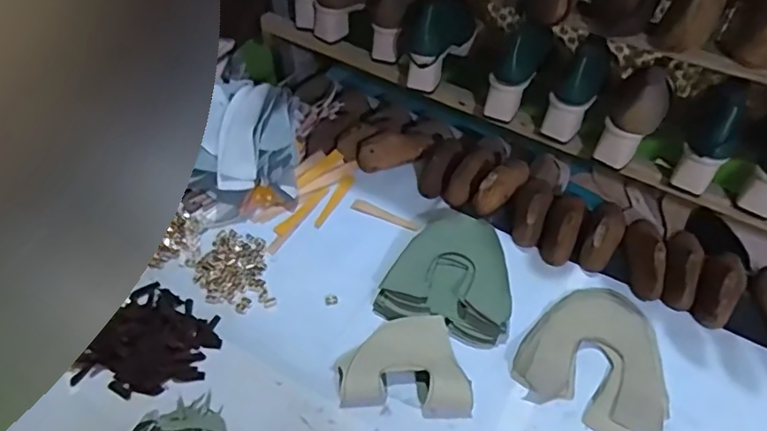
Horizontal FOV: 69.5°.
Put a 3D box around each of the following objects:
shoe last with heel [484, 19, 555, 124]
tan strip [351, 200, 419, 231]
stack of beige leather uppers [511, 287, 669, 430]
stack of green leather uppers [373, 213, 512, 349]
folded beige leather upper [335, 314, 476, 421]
[{"bbox_3d":[0.200,-0.216,0.834,0.059,0.145,0.090,38,29,29],"label":"shoe last with heel"},{"bbox_3d":[0.002,-0.002,0.860,0.110,0.005,0.018,20,51,17],"label":"tan strip"},{"bbox_3d":[0.270,0.168,0.689,0.173,0.024,0.191,21,52,18],"label":"stack of beige leather uppers"},{"bbox_3d":[0.096,0.079,0.762,0.167,0.034,0.182,14,50,12],"label":"stack of green leather uppers"},{"bbox_3d":[0.025,0.178,0.676,0.159,0.027,0.123,1,48,1],"label":"folded beige leather upper"}]

